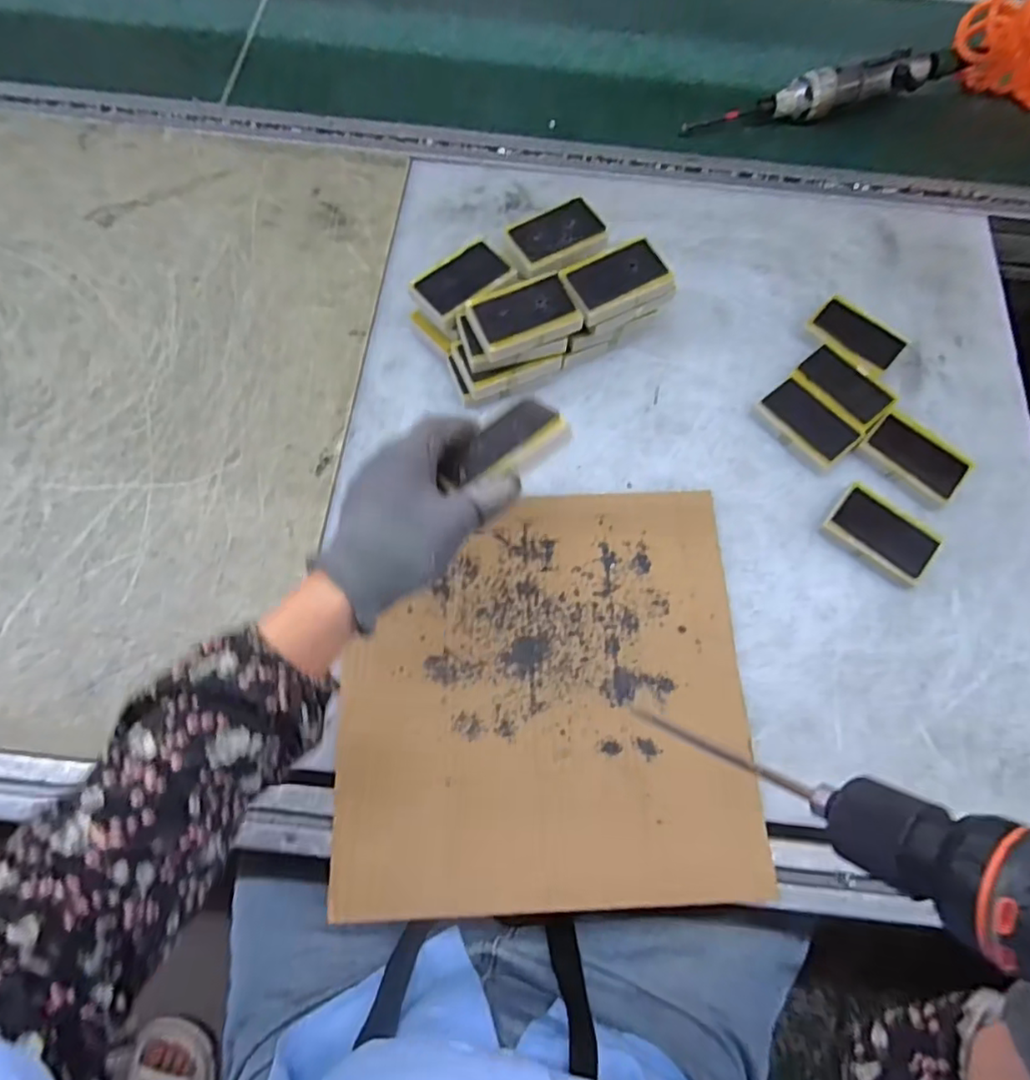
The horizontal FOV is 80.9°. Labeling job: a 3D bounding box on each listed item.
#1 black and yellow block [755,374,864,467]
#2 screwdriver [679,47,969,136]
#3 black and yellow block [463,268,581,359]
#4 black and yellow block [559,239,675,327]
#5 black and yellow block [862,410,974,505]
[{"bbox_3d":[0.249,-0.099,0.514,0.051,0.017,0.079,-39,75,-14],"label":"black and yellow block"},{"bbox_3d":[0.327,-0.466,0.633,0.308,0.047,0.039,-11,71,-5],"label":"screwdriver"},{"bbox_3d":[0.007,-0.177,0.476,0.080,0.018,0.049,-19,72,-9],"label":"black and yellow block"},{"bbox_3d":[0.082,-0.211,0.491,0.085,0.016,0.050,-25,74,-11],"label":"black and yellow block"},{"bbox_3d":[0.334,-0.068,0.502,0.080,0.015,0.043,42,74,13],"label":"black and yellow block"}]

